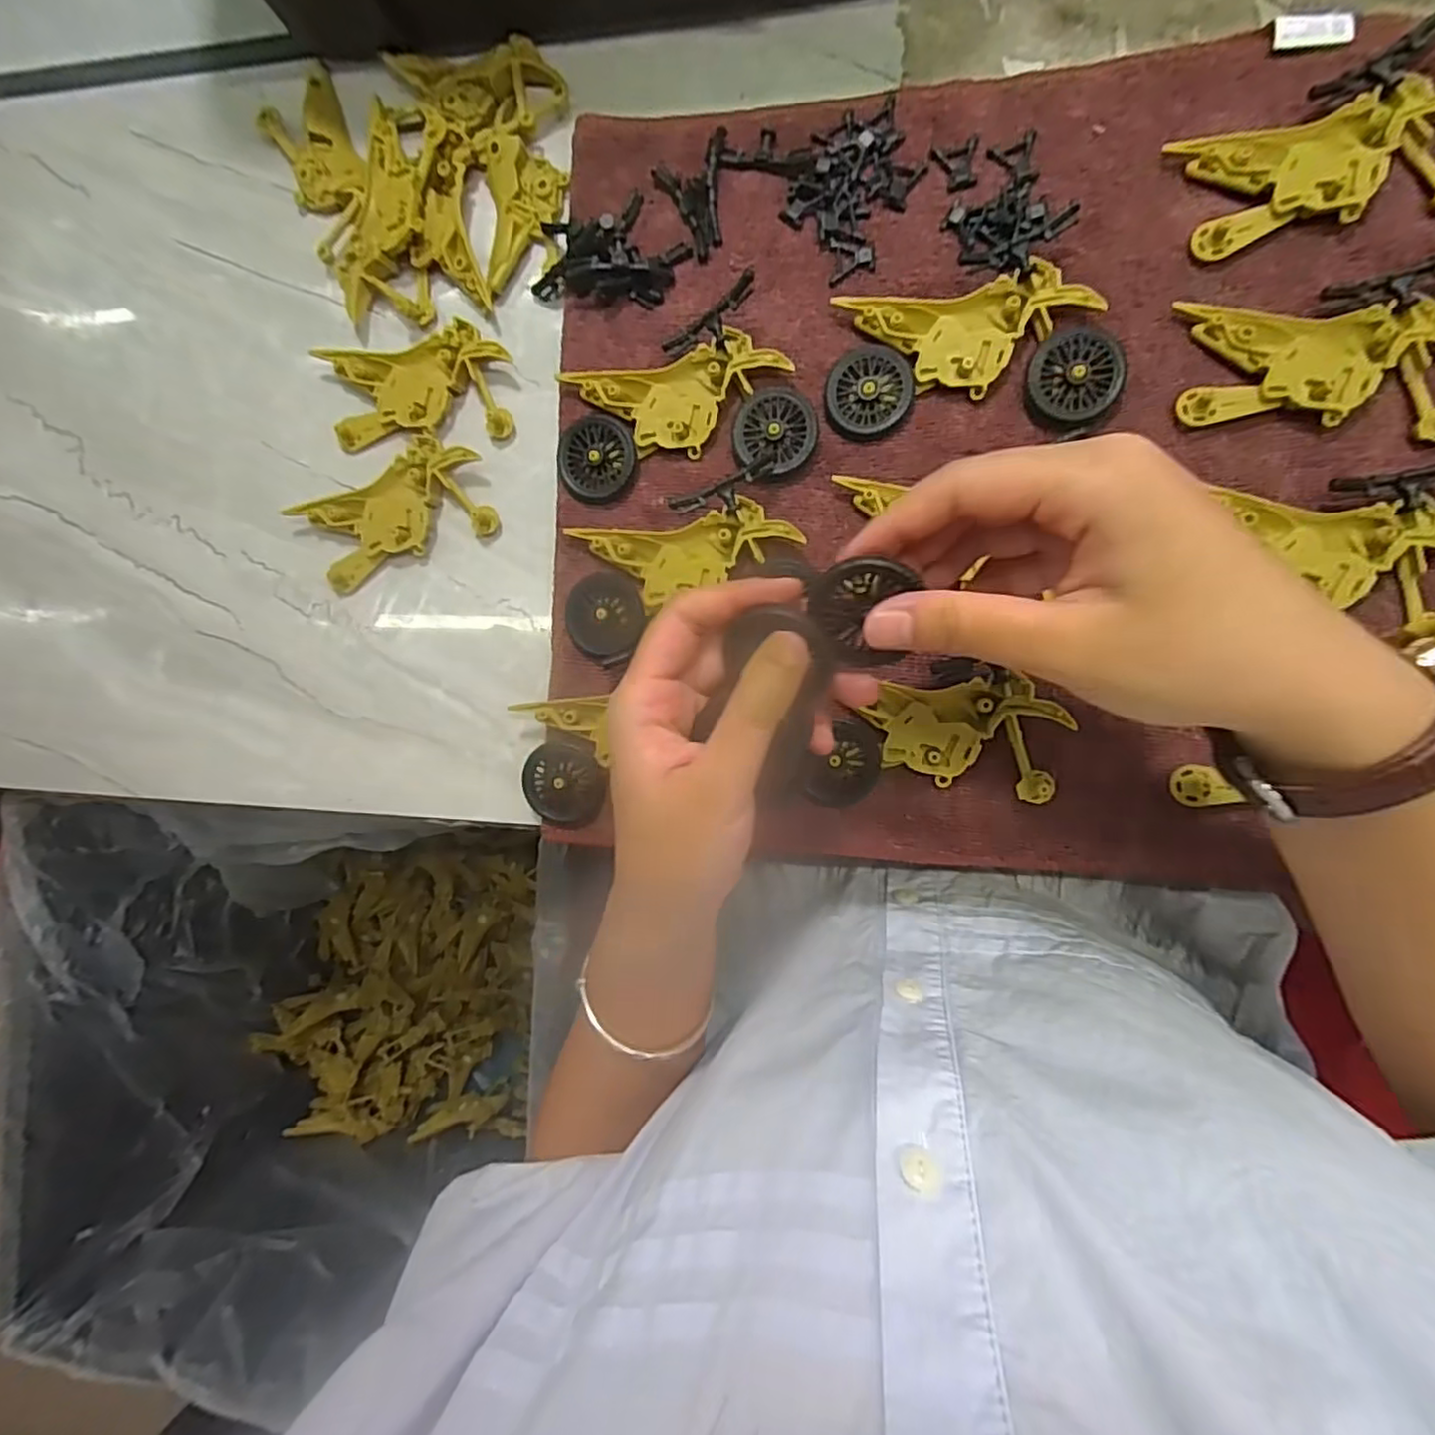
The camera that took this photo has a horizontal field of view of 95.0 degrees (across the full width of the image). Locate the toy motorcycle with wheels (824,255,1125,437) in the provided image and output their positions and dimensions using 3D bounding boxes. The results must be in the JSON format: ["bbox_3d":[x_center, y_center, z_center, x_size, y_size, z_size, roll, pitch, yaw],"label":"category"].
[{"bbox_3d":[0.107,-0.154,0.279,0.114,0.010,0.058,1,90,10],"label":"toy motorcycle with wheels"}]

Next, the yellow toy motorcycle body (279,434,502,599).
[{"bbox_3d":[-0.163,-0.099,0.327,0.103,0.014,0.049,-19,86,9],"label":"yellow toy motorcycle body"}]

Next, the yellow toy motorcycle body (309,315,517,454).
[{"bbox_3d":[-0.147,-0.162,0.325,0.092,0.013,0.048,-1,89,10],"label":"yellow toy motorcycle body"}]

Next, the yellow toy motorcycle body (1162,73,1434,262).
[{"bbox_3d":[0.240,-0.217,0.260,0.098,0.012,0.048,-6,89,10],"label":"yellow toy motorcycle body"}]

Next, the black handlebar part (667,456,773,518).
[{"bbox_3d":[0.005,-0.097,0.292,0.048,0.014,0.016,-22,86,9],"label":"black handlebar part"}]

